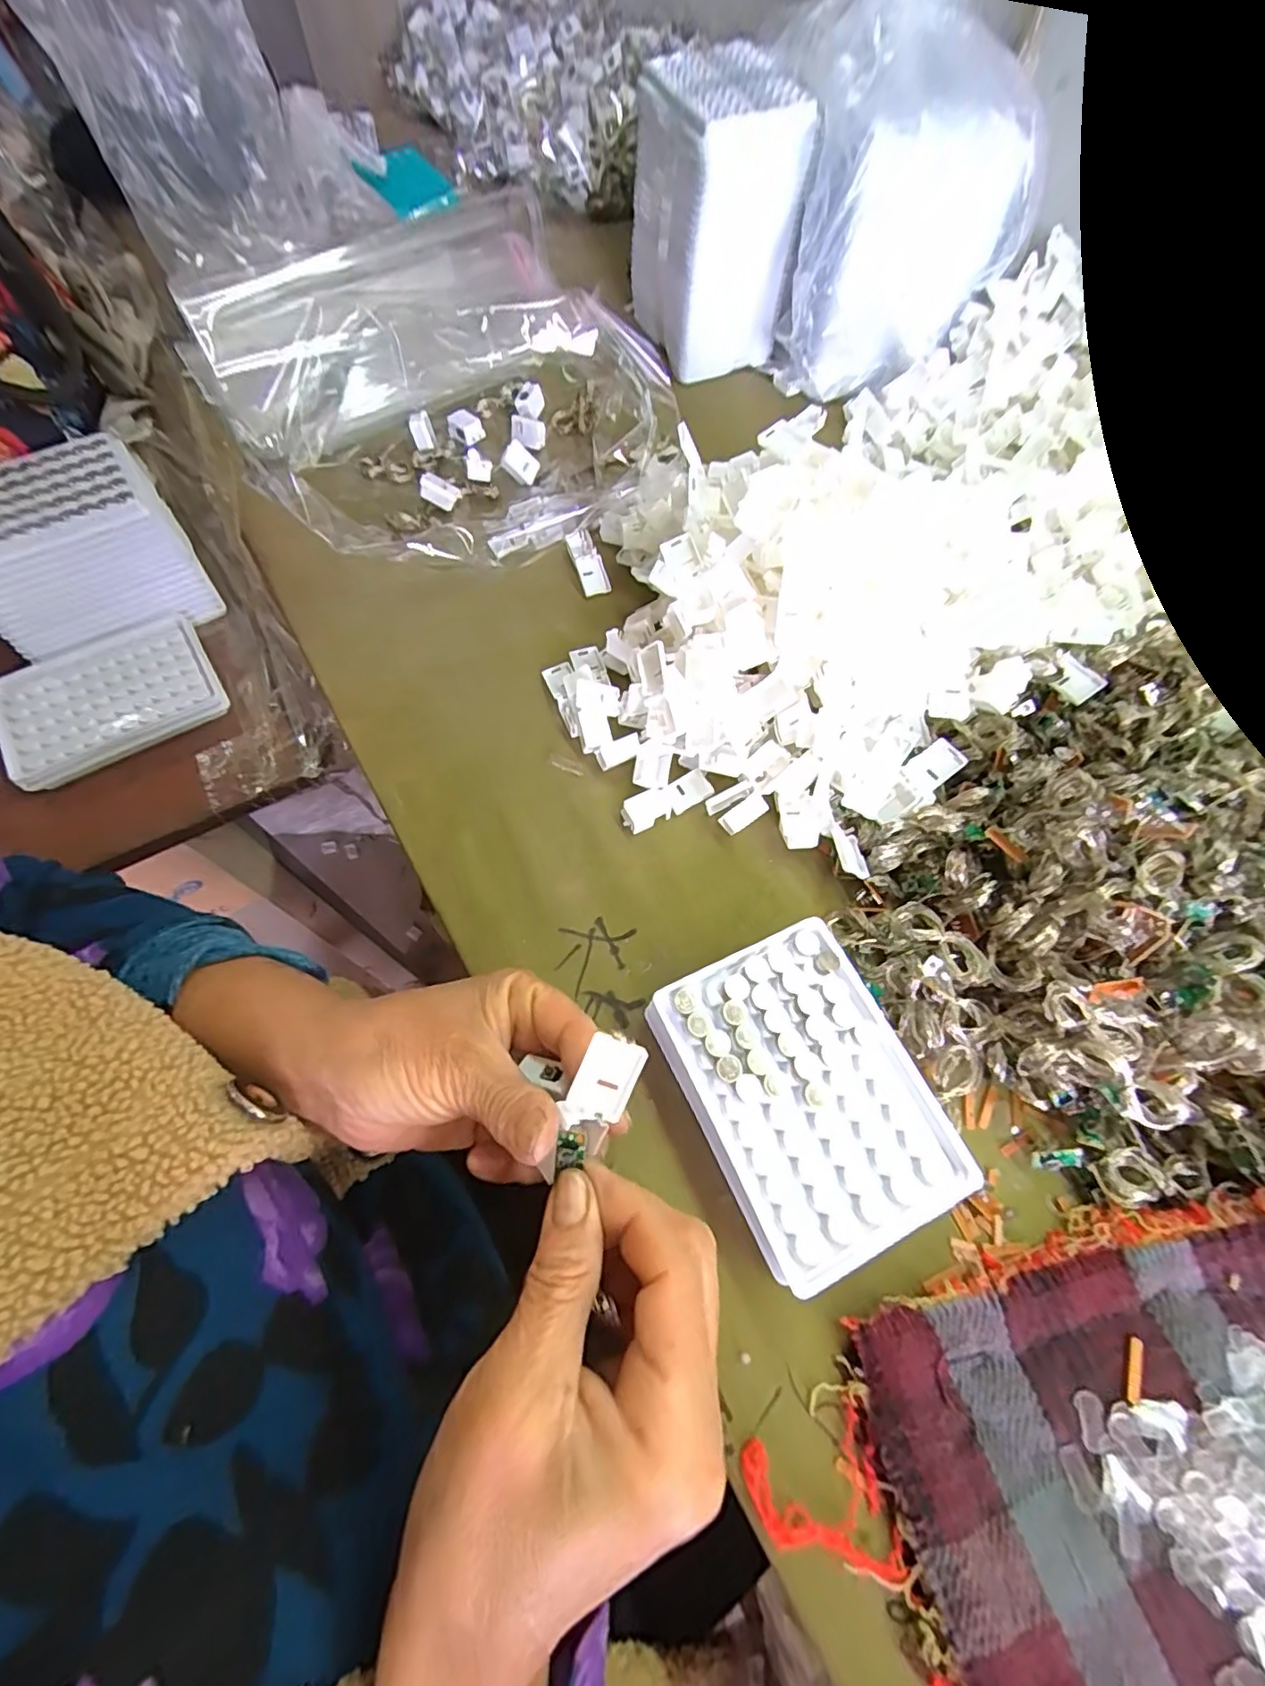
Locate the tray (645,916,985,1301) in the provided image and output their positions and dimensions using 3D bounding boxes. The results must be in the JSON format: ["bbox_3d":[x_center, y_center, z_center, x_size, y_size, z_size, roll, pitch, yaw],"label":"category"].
[{"bbox_3d":[0.078,0.112,0.274,0.098,0.034,0.129,-23,67,-11],"label":"tray"}]

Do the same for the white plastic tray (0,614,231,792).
[{"bbox_3d":[-0.361,-0.099,0.411,0.132,0.015,0.091,-31,69,-14],"label":"white plastic tray"}]

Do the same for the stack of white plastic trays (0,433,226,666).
[{"bbox_3d":[-0.388,-0.202,0.416,0.130,0.078,0.102,-34,69,-15],"label":"stack of white plastic trays"}]

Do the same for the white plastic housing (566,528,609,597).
[{"bbox_3d":[-0.032,-0.204,0.430,0.021,0.007,0.055,-17,66,-8],"label":"white plastic housing"}]

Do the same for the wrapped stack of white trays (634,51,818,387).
[{"bbox_3d":[0.067,-0.523,0.506,0.099,0.156,0.126,-18,66,-9],"label":"wrapped stack of white trays"}]

